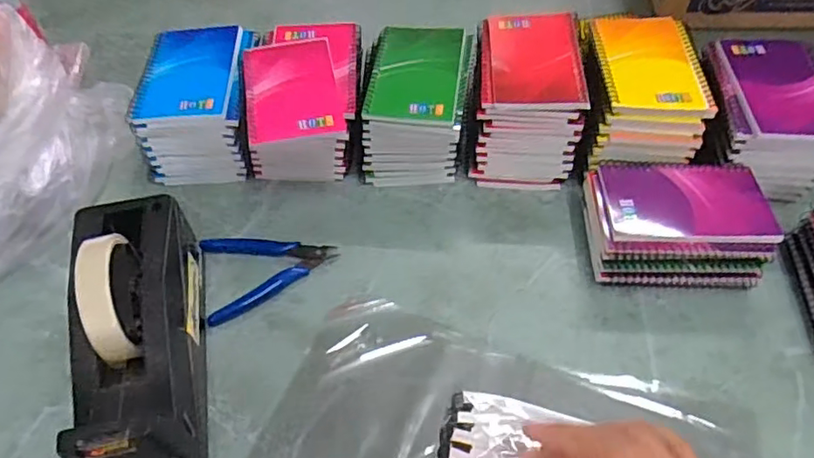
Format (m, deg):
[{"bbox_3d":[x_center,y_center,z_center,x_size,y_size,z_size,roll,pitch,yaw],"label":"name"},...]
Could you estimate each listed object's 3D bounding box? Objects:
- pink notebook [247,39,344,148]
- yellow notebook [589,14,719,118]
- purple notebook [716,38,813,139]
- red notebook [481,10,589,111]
[{"bbox_3d":[-0.106,-0.131,0.552,0.082,0.011,0.130,-10,54,-6],"label":"pink notebook"},{"bbox_3d":[0.224,-0.154,0.554,0.092,0.014,0.134,0,54,1],"label":"yellow notebook"},{"bbox_3d":[0.341,-0.128,0.533,0.087,0.014,0.134,2,54,3],"label":"purple notebook"},{"bbox_3d":[0.118,-0.162,0.564,0.094,0.015,0.133,3,54,3],"label":"red notebook"}]

